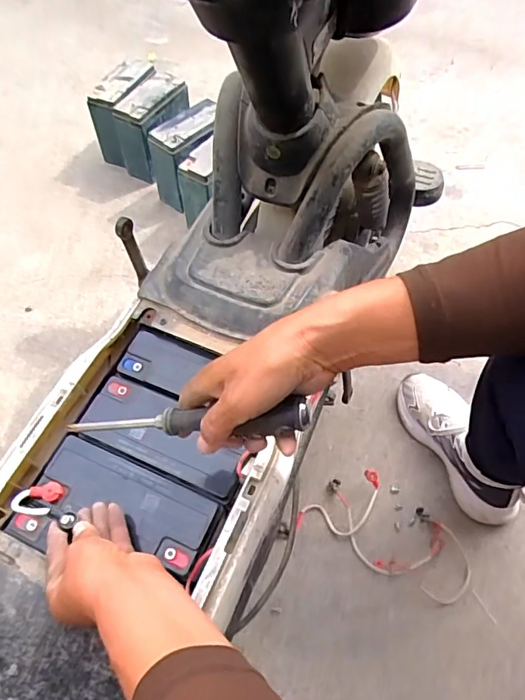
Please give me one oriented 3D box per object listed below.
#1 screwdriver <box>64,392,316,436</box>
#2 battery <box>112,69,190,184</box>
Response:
[{"bbox_3d":[-0.067,0.055,0.380,0.207,0.032,0.031,-5,56,22],"label":"screwdriver"},{"bbox_3d":[-0.241,-0.500,1.109,0.091,0.194,0.158,31,61,16],"label":"battery"}]

